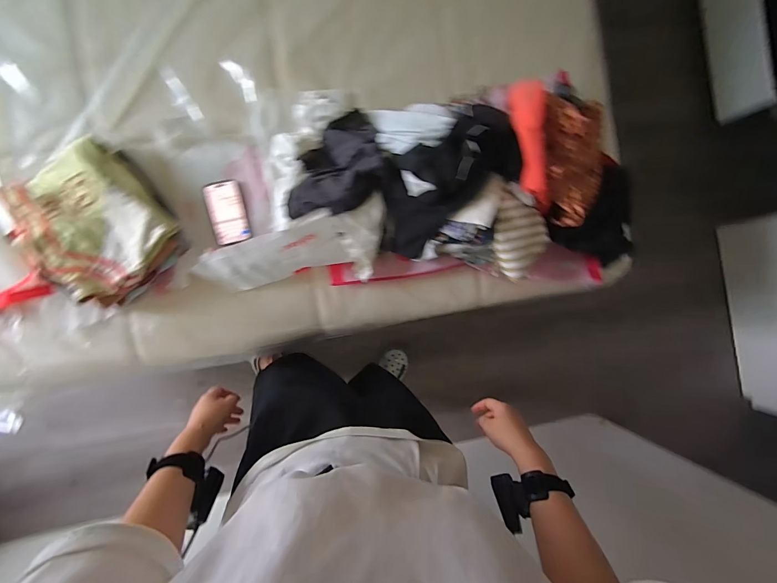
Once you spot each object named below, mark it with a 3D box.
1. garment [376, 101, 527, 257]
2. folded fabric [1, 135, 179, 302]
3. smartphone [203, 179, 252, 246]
[{"bbox_3d":[0.098,-0.236,0.764,0.354,0.075,0.199,-41,94,22],"label":"garment"},{"bbox_3d":[-0.631,-0.151,0.765,0.258,0.098,0.307,-44,93,-6],"label":"folded fabric"},{"bbox_3d":[-0.385,-0.190,0.841,0.087,0.012,0.152,-13,90,-7],"label":"smartphone"}]

